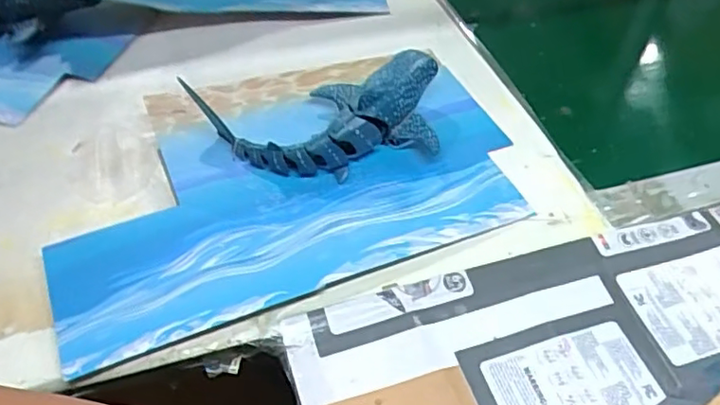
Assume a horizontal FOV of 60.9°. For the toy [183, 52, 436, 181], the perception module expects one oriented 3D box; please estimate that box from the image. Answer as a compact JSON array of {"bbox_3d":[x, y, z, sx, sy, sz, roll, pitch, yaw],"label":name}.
[{"bbox_3d":[-0.026,-0.088,0.608,0.246,0.053,0.126,-16,51,-16],"label":"toy"}]

